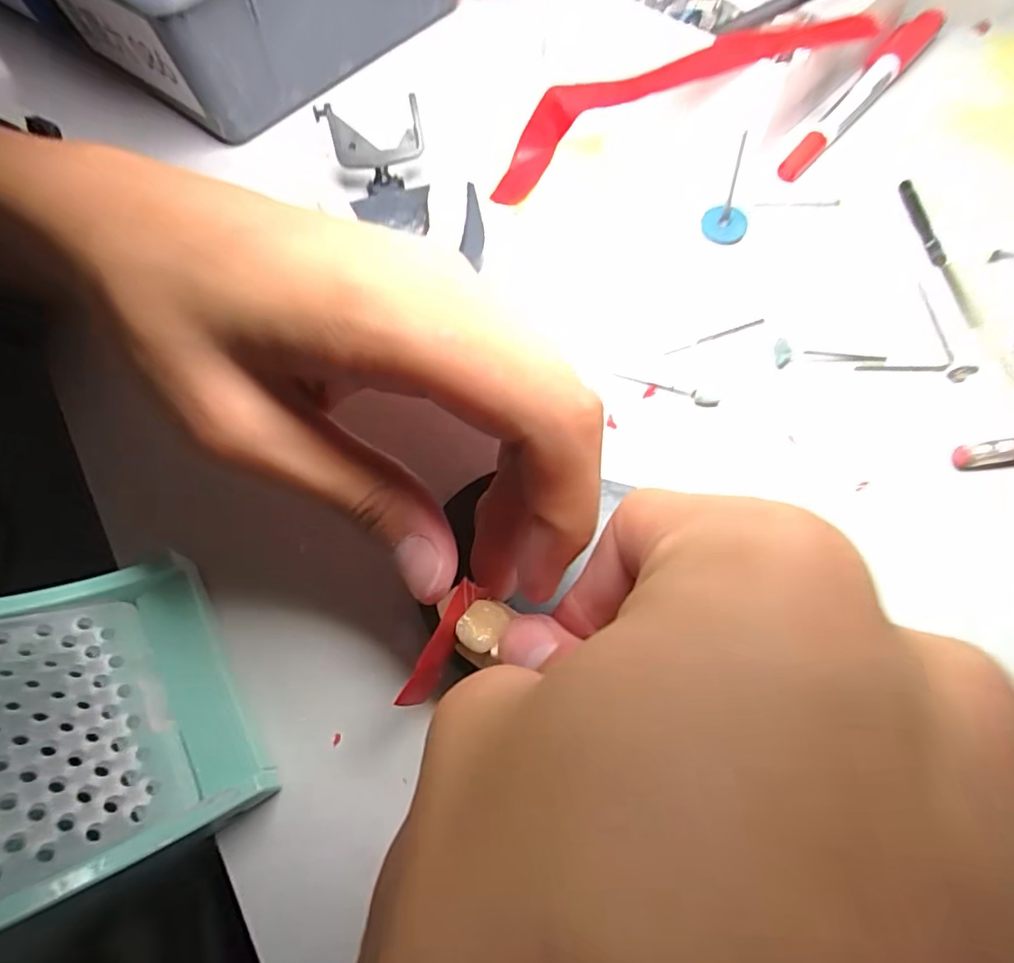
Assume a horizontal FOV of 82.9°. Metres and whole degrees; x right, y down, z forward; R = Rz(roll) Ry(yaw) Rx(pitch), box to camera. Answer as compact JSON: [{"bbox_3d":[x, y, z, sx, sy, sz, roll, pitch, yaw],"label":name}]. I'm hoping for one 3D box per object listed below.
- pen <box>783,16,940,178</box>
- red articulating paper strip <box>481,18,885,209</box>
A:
[{"bbox_3d":[0.165,-0.182,0.266,0.014,0.017,0.135,37,71,18],"label":"pen"},{"bbox_3d":[0.068,-0.163,0.241,0.161,0.029,0.022,-16,63,11],"label":"red articulating paper strip"}]

